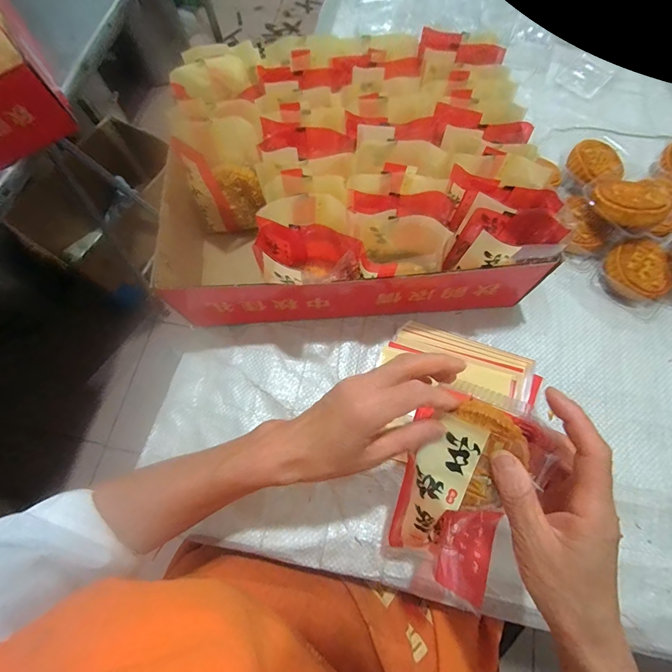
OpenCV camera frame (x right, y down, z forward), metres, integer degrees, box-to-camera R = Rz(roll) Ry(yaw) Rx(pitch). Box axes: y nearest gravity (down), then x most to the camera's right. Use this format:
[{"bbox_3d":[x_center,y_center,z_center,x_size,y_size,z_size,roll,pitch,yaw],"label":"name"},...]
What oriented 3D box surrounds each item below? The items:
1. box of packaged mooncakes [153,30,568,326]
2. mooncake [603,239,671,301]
[{"bbox_3d":[0.001,-0.185,0.425,0.411,0.126,0.330,-5,71,0],"label":"box of packaged mooncakes"},{"bbox_3d":[0.361,-0.077,0.426,0.068,0.037,0.068,-1,71,2],"label":"mooncake"}]

